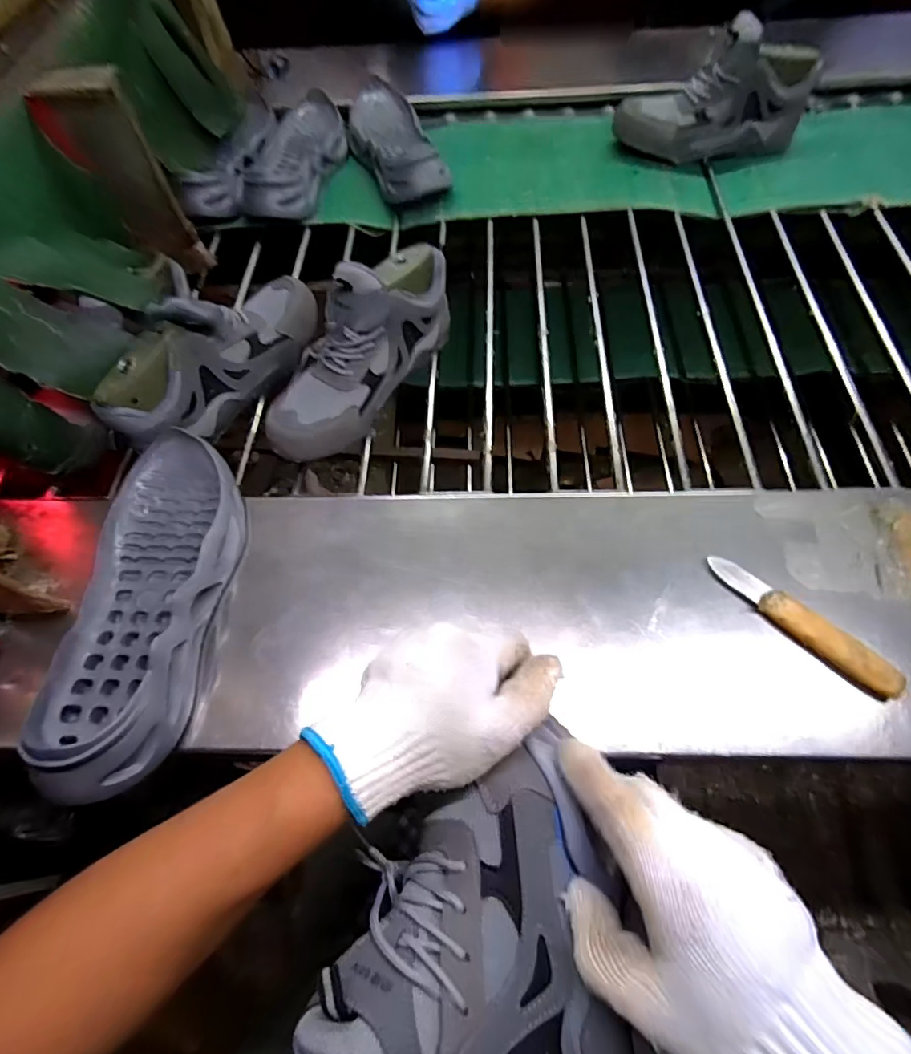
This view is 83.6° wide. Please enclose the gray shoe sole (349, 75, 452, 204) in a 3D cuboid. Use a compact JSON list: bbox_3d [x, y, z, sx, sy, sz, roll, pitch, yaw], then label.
[{"bbox_3d":[-0.113,-0.660,0.863,0.108,0.060,0.331,-19,63,-7],"label":"gray shoe sole"}]

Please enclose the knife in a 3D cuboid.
[{"bbox_3d":[0.289,0.078,0.428,0.027,0.018,0.160,-40,68,-17],"label":"knife"}]

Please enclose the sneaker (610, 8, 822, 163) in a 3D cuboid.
[{"bbox_3d":[0.395,-0.650,0.769,0.267,0.140,0.093,-2,62,2],"label":"sneaker"}]

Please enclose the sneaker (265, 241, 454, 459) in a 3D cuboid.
[{"bbox_3d":[-0.104,-0.197,0.566,0.093,0.150,0.287,34,82,18],"label":"sneaker"}]

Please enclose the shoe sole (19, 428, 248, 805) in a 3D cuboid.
[{"bbox_3d":[-0.271,0.058,0.449,0.123,0.063,0.322,4,56,1],"label":"shoe sole"}]

